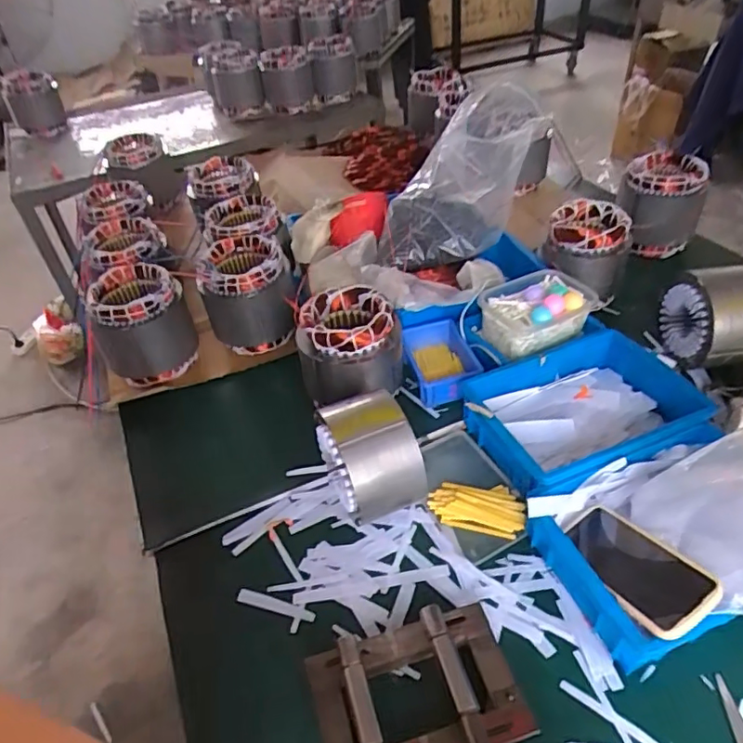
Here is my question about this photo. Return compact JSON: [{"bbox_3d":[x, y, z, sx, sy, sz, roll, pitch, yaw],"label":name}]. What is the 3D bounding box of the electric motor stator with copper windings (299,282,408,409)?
[{"bbox_3d":[-0.034,-0.043,0.854,0.146,0.123,0.127,-6,42,0],"label":"electric motor stator with copper windings"}]

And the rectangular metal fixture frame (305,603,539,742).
[{"bbox_3d":[0.043,0.321,0.568,0.196,0.049,0.134,-13,43,-8],"label":"rectangular metal fixture frame"}]

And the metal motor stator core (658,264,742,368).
[{"bbox_3d":[0.534,-0.087,0.876,0.110,0.126,0.148,-9,42,-3],"label":"metal motor stator core"}]

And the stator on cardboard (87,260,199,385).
[{"bbox_3d":[-0.387,-0.087,0.974,0.140,0.160,0.158,-23,45,-18],"label":"stator on cardboard"}]

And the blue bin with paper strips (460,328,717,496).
[{"bbox_3d":[0.300,0.057,0.794,0.312,0.080,0.223,-18,43,-13],"label":"blue bin with paper strips"}]

